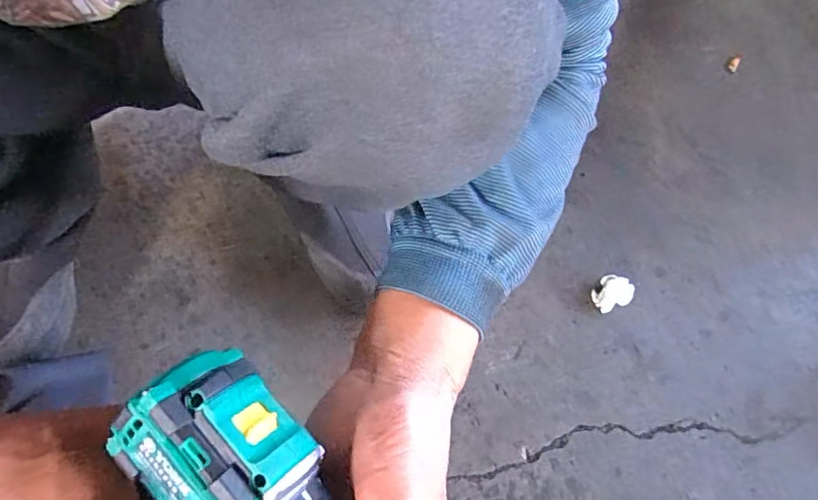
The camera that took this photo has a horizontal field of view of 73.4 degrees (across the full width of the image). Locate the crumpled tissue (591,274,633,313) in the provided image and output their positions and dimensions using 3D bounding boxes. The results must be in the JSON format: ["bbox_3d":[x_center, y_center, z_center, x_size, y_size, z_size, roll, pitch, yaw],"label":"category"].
[{"bbox_3d":[0.224,0.048,0.608,0.048,0.018,0.036,-27,68,-21],"label":"crumpled tissue"}]

